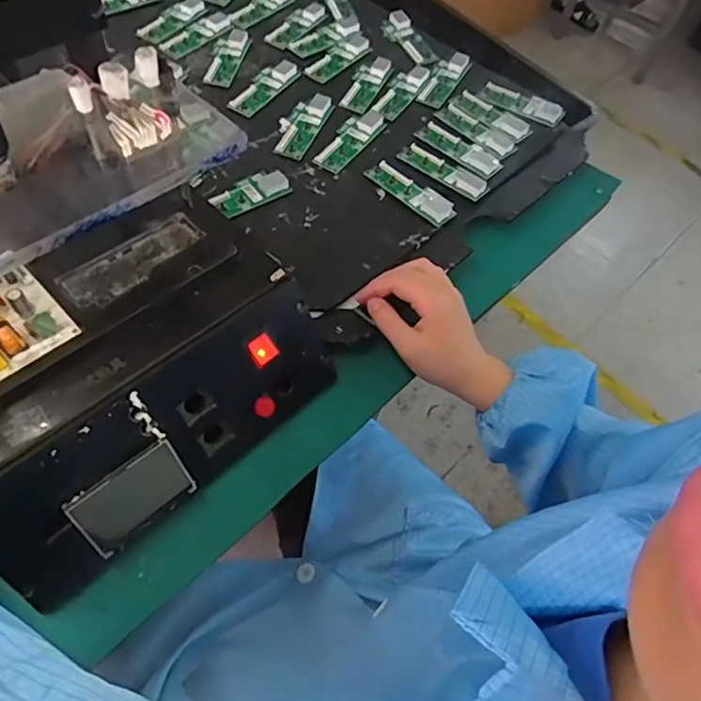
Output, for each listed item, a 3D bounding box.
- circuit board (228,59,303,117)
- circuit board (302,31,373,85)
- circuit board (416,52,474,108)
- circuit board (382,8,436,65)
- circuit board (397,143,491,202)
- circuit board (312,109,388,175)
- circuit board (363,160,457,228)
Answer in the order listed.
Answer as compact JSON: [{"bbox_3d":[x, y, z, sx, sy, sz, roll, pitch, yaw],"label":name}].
[{"bbox_3d":[-0.099,-0.300,0.637,0.039,0.008,0.106,29,60,10],"label":"circuit board"},{"bbox_3d":[-0.011,-0.359,0.687,0.037,0.007,0.113,35,61,13],"label":"circuit board"},{"bbox_3d":[0.113,-0.328,0.673,0.034,0.014,0.093,29,60,10],"label":"circuit board"},{"bbox_3d":[0.076,-0.398,0.712,0.036,0.020,0.100,-24,65,-20],"label":"circuit board"},{"bbox_3d":[0.098,-0.189,0.587,0.100,0.005,0.032,39,62,15],"label":"circuit board"},{"bbox_3d":[0.000,-0.229,0.604,0.039,0.007,0.107,31,60,11],"label":"circuit board"},{"bbox_3d":[0.062,-0.161,0.567,0.034,0.007,0.099,-39,71,-26],"label":"circuit board"}]

